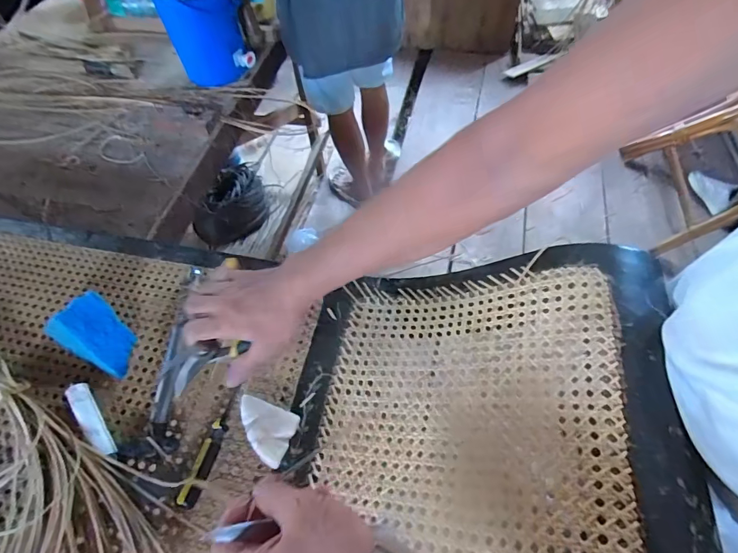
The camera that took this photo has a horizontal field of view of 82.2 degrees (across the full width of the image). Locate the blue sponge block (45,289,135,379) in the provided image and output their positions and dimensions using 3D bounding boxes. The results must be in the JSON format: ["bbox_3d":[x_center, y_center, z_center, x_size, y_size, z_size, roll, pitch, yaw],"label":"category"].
[{"bbox_3d":[-0.327,0.072,0.508,0.082,0.061,0.064,32,64,23],"label":"blue sponge block"}]

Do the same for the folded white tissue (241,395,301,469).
[{"bbox_3d":[-0.117,0.172,0.471,0.066,0.024,0.059,13,57,13],"label":"folded white tissue"}]

